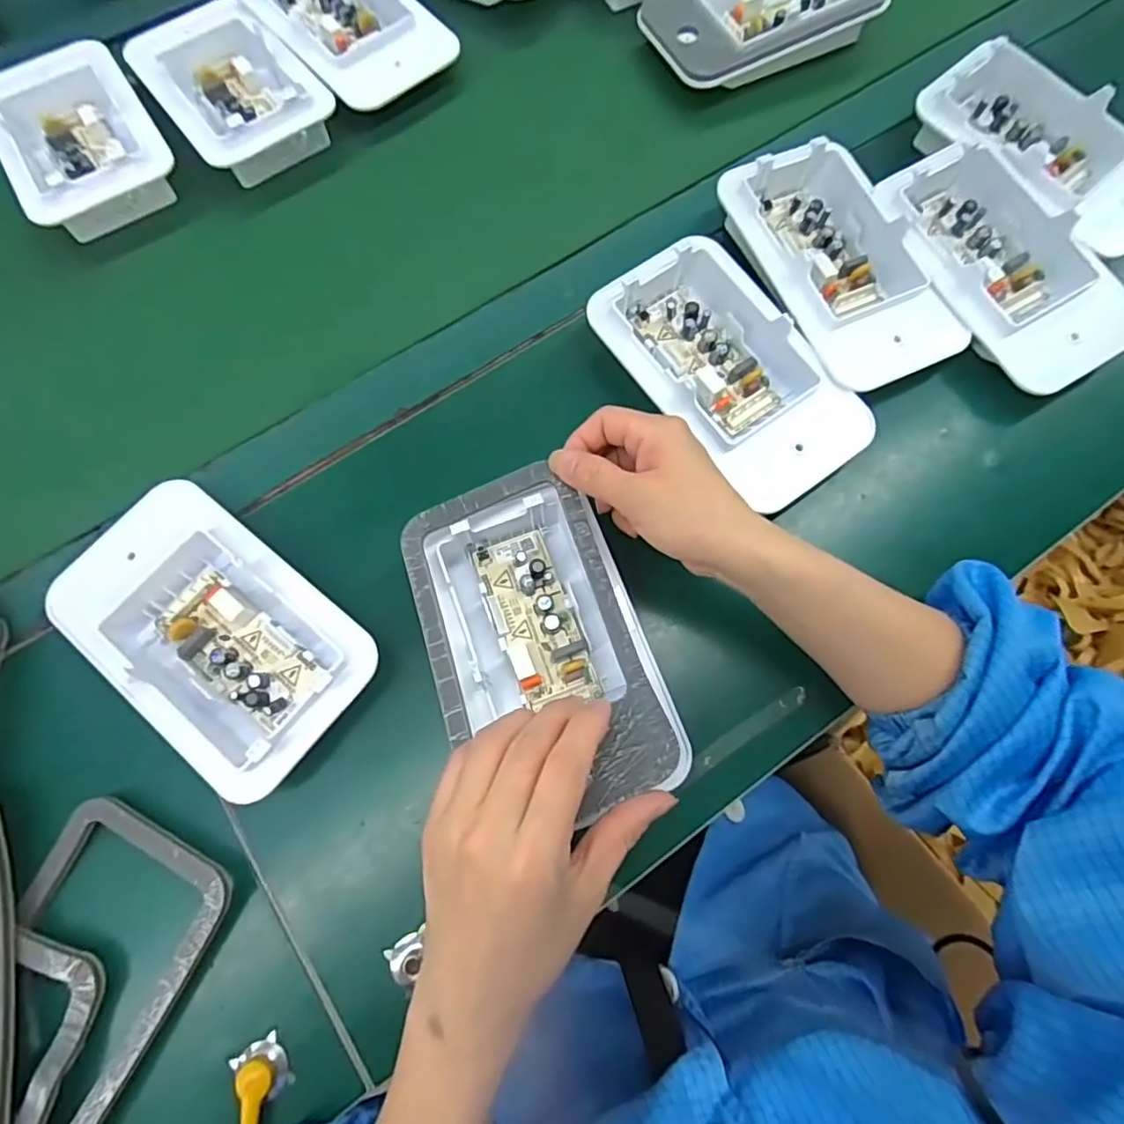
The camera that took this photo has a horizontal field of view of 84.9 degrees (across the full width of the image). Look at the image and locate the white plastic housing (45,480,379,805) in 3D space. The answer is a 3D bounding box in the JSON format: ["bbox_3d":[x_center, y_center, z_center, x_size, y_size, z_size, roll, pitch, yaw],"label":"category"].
[{"bbox_3d":[-0.186,0.039,0.338,0.172,0.042,0.100,37,76,12],"label":"white plastic housing"}]

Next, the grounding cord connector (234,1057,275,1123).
[{"bbox_3d":[-0.139,0.250,0.281,0.013,0.011,0.038,-16,72,-4],"label":"grounding cord connector"}]

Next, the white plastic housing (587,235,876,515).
[{"bbox_3d":[0.103,-0.116,0.379,0.105,0.044,0.173,-35,74,-10],"label":"white plastic housing"}]

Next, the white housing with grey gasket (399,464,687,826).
[{"bbox_3d":[-0.012,0.043,0.321,0.105,0.063,0.168,-21,72,-6],"label":"white housing with grey gasket"}]

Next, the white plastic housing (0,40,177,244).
[{"bbox_3d":[-0.356,-0.314,0.453,0.110,0.041,0.164,-32,74,-9],"label":"white plastic housing"}]

